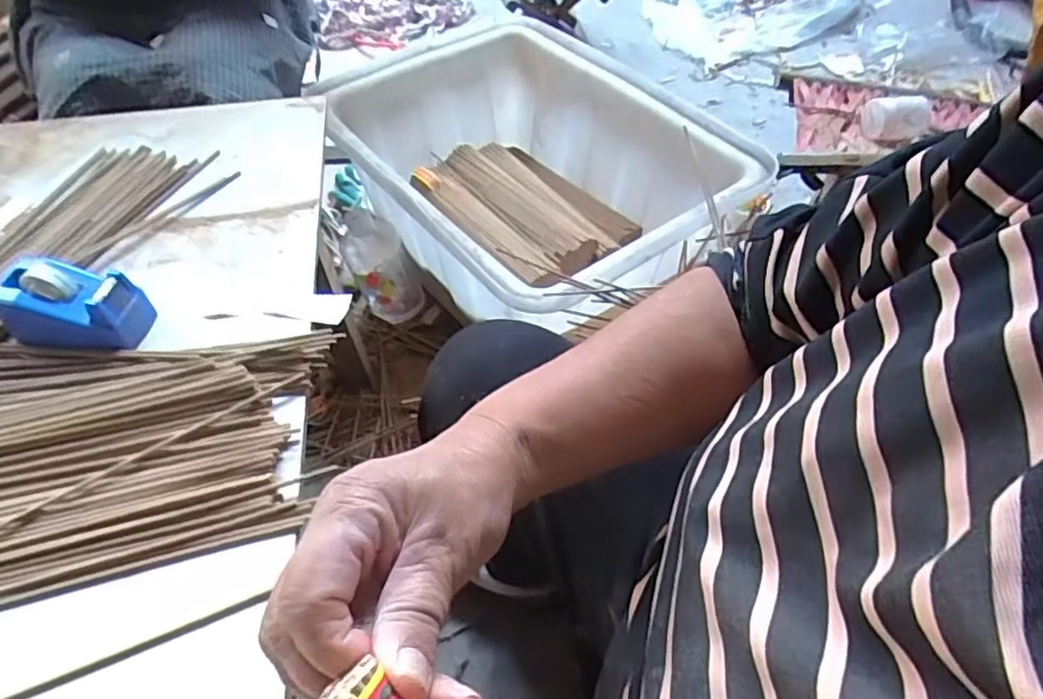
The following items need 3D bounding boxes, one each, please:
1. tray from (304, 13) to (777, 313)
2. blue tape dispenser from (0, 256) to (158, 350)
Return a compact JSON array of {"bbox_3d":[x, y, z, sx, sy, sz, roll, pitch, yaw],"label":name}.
[{"bbox_3d":[0.021,-0.255,0.996,0.458,0.215,0.565,-32,58,-23],"label":"tray"},{"bbox_3d":[-0.351,-0.034,0.522,0.100,0.053,0.055,5,52,5],"label":"blue tape dispenser"}]

